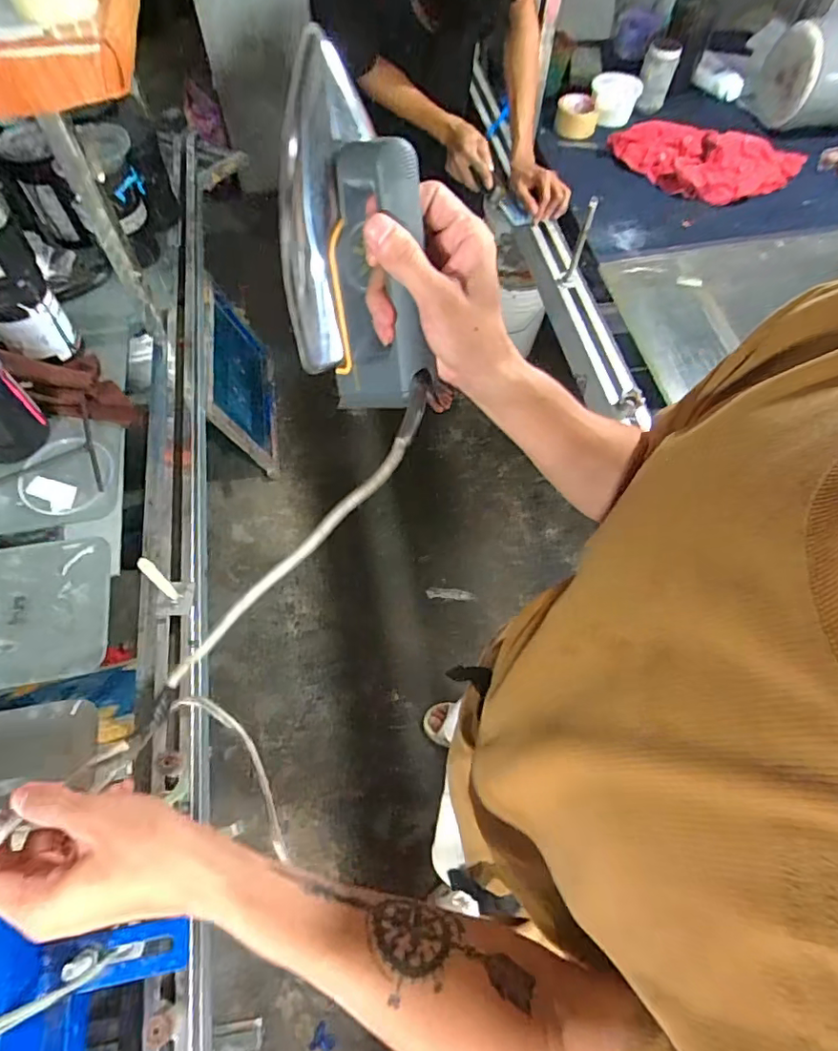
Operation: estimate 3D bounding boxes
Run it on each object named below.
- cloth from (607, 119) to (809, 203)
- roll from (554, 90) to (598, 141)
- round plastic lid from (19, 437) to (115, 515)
[{"bbox_3d":[0.640,-0.805,1.207,0.417,0.066,0.161,8,62,5],"label":"cloth"},{"bbox_3d":[0.359,-0.929,1.234,0.098,0.048,0.112,11,62,6],"label":"roll"},{"bbox_3d":[-0.526,-0.076,0.814,0.124,0.027,0.130,0,61,0],"label":"round plastic lid"}]

